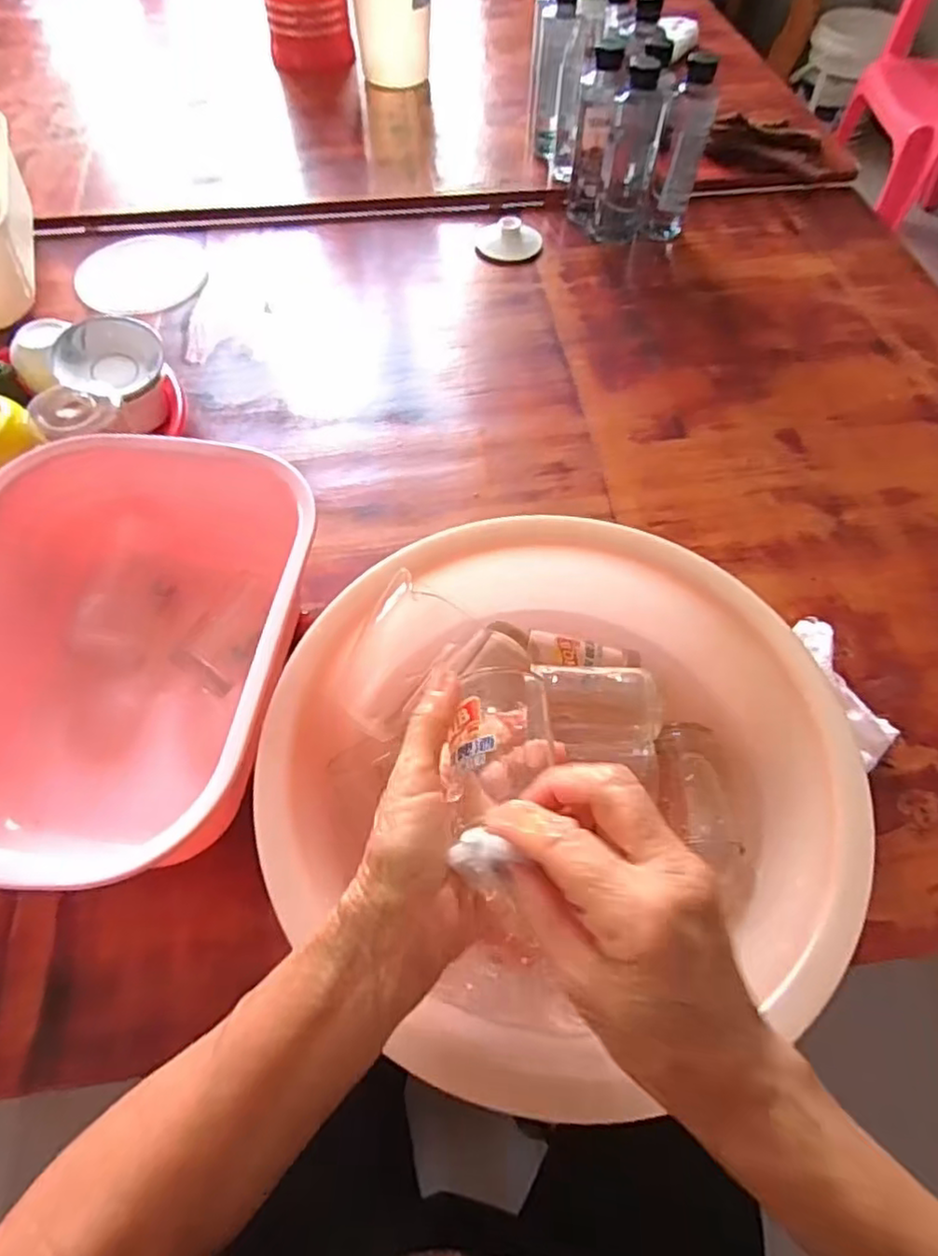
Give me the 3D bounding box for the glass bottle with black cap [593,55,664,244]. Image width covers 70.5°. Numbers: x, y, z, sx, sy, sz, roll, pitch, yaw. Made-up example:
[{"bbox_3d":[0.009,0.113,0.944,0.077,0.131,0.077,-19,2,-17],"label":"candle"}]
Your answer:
[{"bbox_3d":[0.183,-0.531,0.753,0.053,0.167,0.048,36,65,19],"label":"glass bottle with black cap"}]

